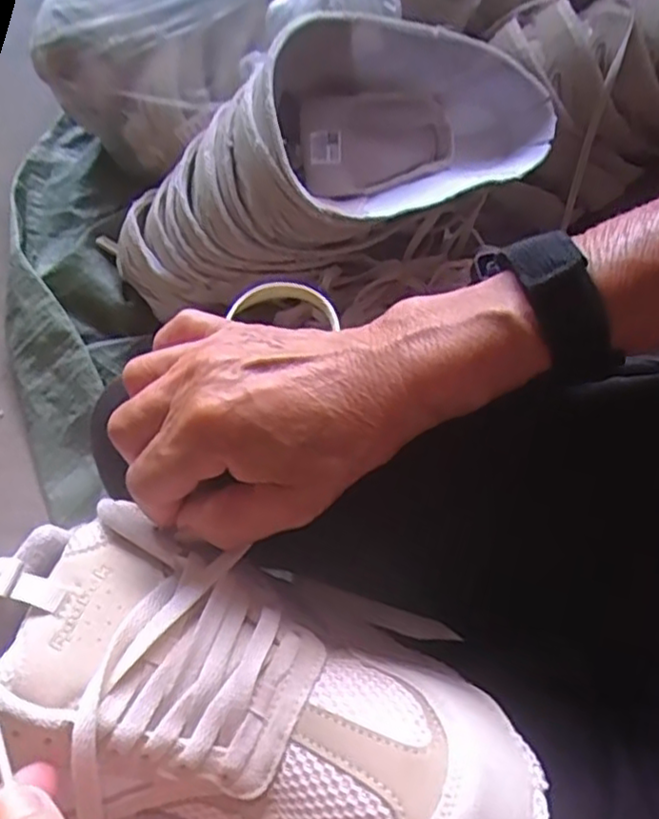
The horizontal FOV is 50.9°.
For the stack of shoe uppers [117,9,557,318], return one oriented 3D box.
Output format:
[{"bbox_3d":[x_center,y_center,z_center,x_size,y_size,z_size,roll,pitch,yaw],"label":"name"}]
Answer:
[{"bbox_3d":[-0.046,-0.192,0.574,0.396,0.129,0.150,-20,72,24],"label":"stack of shoe uppers"}]

